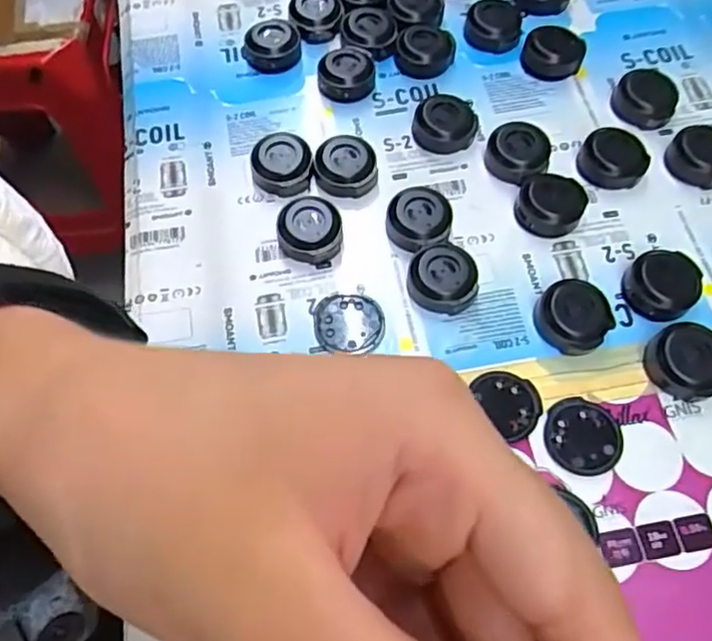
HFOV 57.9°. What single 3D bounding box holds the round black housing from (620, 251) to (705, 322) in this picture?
[{"bbox_3d":[0.132,-0.015,0.277,0.030,0.012,0.028,-1,64,1],"label":"round black housing"}]

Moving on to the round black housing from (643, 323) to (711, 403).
[{"bbox_3d":[0.135,0.017,0.261,0.030,0.013,0.027,40,72,18],"label":"round black housing"}]

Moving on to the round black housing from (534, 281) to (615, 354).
[{"bbox_3d":[0.090,-0.001,0.269,0.029,0.014,0.028,-1,64,1],"label":"round black housing"}]

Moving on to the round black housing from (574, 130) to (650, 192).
[{"bbox_3d":[0.124,-0.078,0.308,0.031,0.009,0.025,30,69,15],"label":"round black housing"}]

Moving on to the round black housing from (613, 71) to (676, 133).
[{"bbox_3d":[0.145,-0.110,0.324,0.030,0.010,0.034,21,67,12],"label":"round black housing"}]

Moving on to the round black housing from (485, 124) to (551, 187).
[{"bbox_3d":[0.077,-0.079,0.307,0.029,0.017,0.029,-1,64,1],"label":"round black housing"}]

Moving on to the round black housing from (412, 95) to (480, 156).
[{"bbox_3d":[0.044,-0.098,0.318,0.031,0.017,0.026,10,65,6],"label":"round black housing"}]

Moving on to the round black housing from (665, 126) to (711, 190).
[{"bbox_3d":[0.164,-0.077,0.305,0.030,0.013,0.024,41,72,19],"label":"round black housing"}]

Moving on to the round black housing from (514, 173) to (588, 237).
[{"bbox_3d":[0.090,-0.053,0.297,0.030,0.009,0.029,-1,64,1],"label":"round black housing"}]

